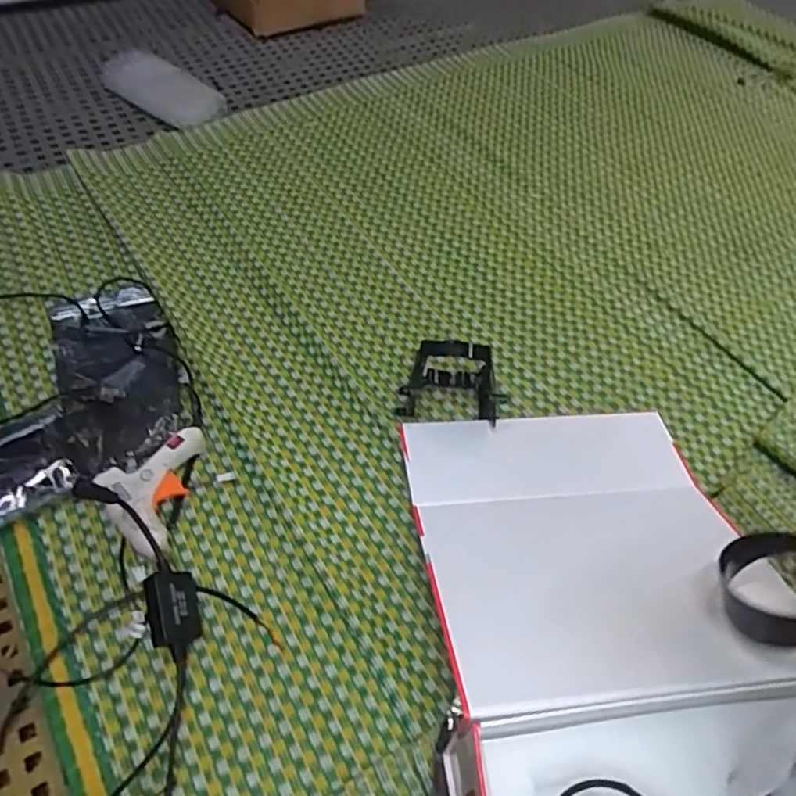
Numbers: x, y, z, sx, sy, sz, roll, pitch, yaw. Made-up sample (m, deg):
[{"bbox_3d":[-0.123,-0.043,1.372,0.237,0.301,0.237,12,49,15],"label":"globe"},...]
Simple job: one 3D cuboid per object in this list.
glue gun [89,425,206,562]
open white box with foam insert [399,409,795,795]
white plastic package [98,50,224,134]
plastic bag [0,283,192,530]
[{"bbox_3d":[-0.238,0.082,0.586,0.076,0.034,0.126,6,53,2],"label":"glue gun"},{"bbox_3d":[0.171,0.196,0.477,0.271,0.116,0.491,-4,54,-6],"label":"open white box with foam insert"},{"bbox_3d":[-0.390,-0.503,1.006,0.231,0.071,0.101,33,58,20],"label":"white plastic package"},{"bbox_3d":[-0.374,0.005,0.635,0.315,0.041,0.264,-29,60,-22],"label":"plastic bag"}]

